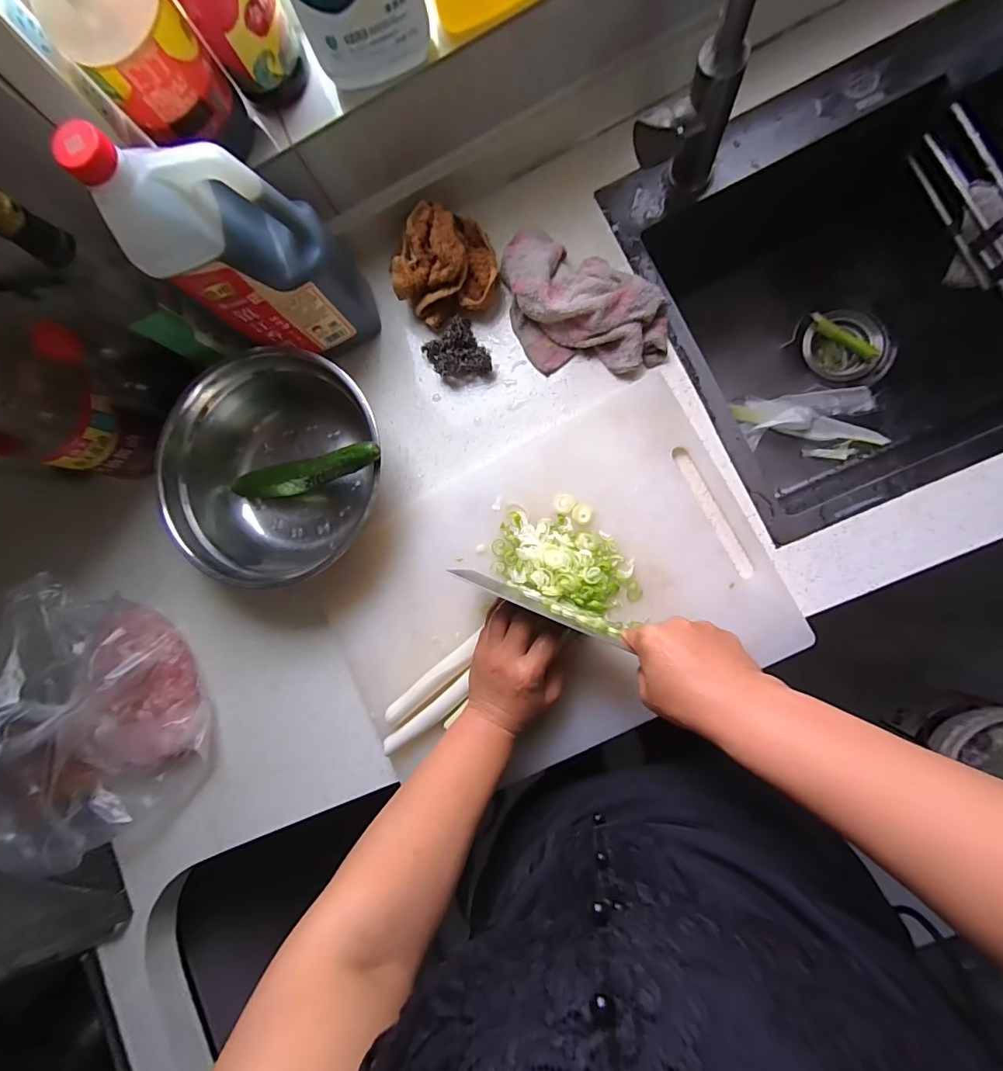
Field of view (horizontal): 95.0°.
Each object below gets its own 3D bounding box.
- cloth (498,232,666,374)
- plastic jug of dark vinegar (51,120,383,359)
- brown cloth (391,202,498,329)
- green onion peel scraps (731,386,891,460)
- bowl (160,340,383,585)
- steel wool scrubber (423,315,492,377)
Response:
[{"bbox_3d":[0.083,-0.249,0.513,0.211,0.052,0.130,33,92,9],"label":"cloth"},{"bbox_3d":[-0.237,-0.271,0.452,0.135,0.270,0.099,-12,85,8],"label":"plastic jug of dark vinegar"},{"bbox_3d":[-0.070,-0.316,0.527,0.119,0.075,0.119,-19,84,7],"label":"brown cloth"},{"bbox_3d":[0.462,-0.168,0.695,0.202,0.020,0.104,-3,86,8],"label":"green onion peel scraps"},{"bbox_3d":[-0.263,-0.076,0.522,0.233,0.099,0.244,-1,86,8],"label":"bowl"},{"bbox_3d":[-0.050,-0.212,0.539,0.063,0.035,0.070,-34,82,5],"label":"steel wool scrubber"}]

